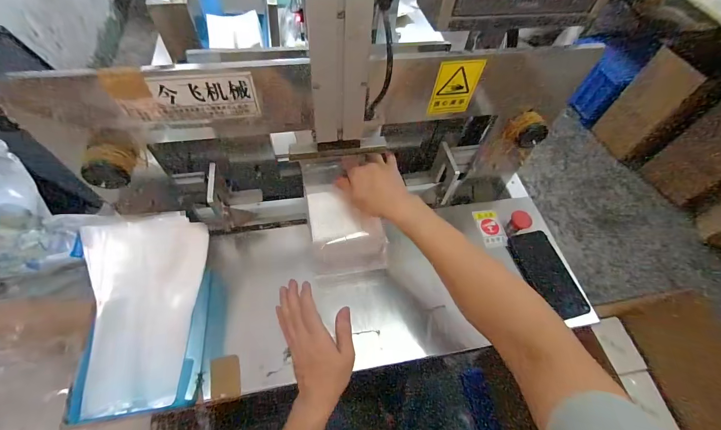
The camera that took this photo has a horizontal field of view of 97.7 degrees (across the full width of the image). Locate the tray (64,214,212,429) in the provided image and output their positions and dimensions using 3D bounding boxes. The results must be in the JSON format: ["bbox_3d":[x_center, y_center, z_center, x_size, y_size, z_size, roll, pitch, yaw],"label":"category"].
[{"bbox_3d":[-0.300,0.132,0.447,0.147,0.085,0.263,2,80,-32],"label":"tray"}]

